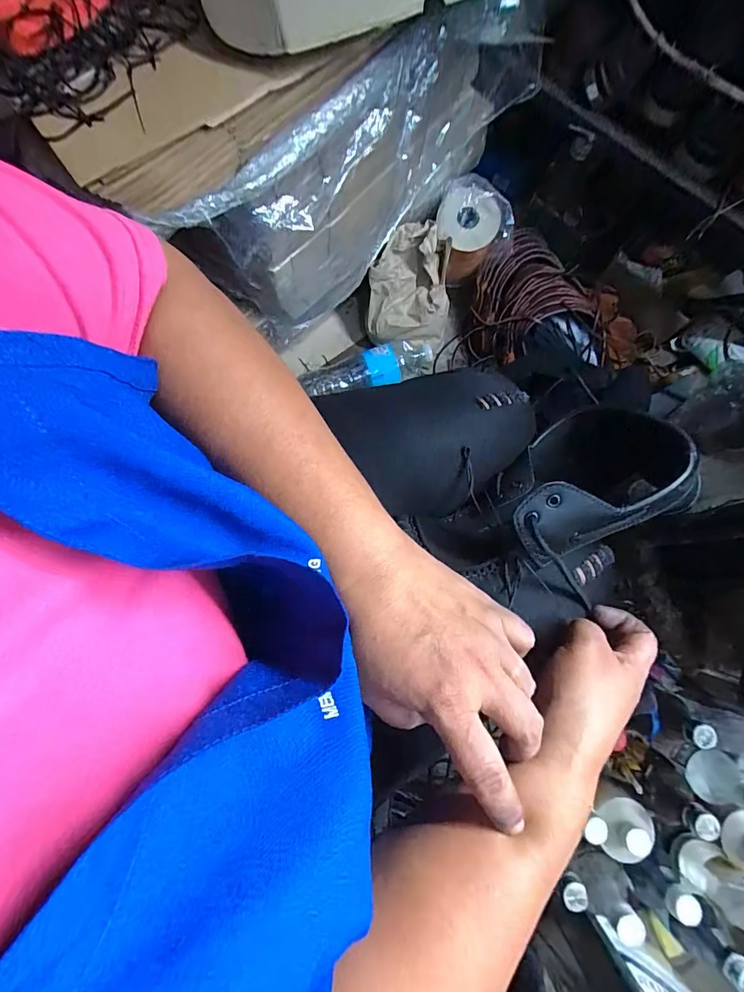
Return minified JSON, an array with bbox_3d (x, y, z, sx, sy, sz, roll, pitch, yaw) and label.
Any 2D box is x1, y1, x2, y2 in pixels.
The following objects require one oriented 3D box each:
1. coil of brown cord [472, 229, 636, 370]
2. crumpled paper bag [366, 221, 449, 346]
[{"bbox_3d":[0.300,-0.303,0.763,0.213,0.090,0.295,-41,82,-7],"label":"coil of brown cord"},{"bbox_3d":[0.061,-0.347,0.737,0.139,0.187,0.038,2,36,3],"label":"crumpled paper bag"}]

